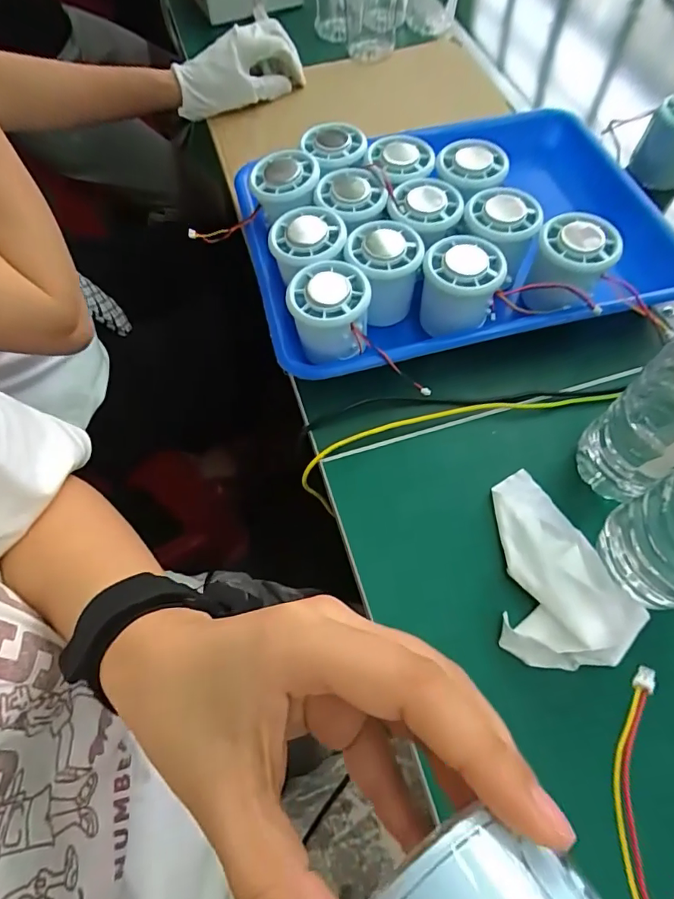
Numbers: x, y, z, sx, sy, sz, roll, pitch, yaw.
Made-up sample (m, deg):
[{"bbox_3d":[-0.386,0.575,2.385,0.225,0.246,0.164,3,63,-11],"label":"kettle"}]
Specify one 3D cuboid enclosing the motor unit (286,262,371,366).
[{"bbox_3d":[-0.005,-0.096,0.344,0.056,0.045,0.057,-4,63,-3],"label":"motor unit"}]

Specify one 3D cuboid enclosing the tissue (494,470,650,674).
[{"bbox_3d":[0.137,0.069,0.294,0.076,0.019,0.114,5,63,2],"label":"tissue"}]

